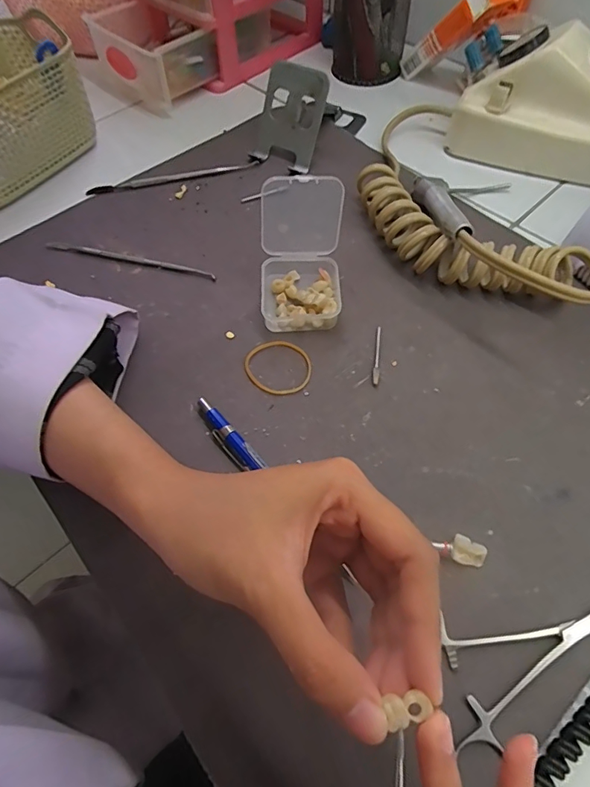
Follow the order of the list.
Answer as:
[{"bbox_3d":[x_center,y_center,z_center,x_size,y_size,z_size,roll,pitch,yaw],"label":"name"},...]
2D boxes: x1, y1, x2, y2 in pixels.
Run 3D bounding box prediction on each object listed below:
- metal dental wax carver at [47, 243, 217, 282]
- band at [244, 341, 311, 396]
[{"bbox_3d":[-0.130,-0.108,0.355,0.144,0.006,0.010,13,62,10],"label":"metal dental wax carver"},{"bbox_3d":[-0.011,-0.018,0.301,0.042,0.004,0.044,-1,60,2],"label":"band"}]

